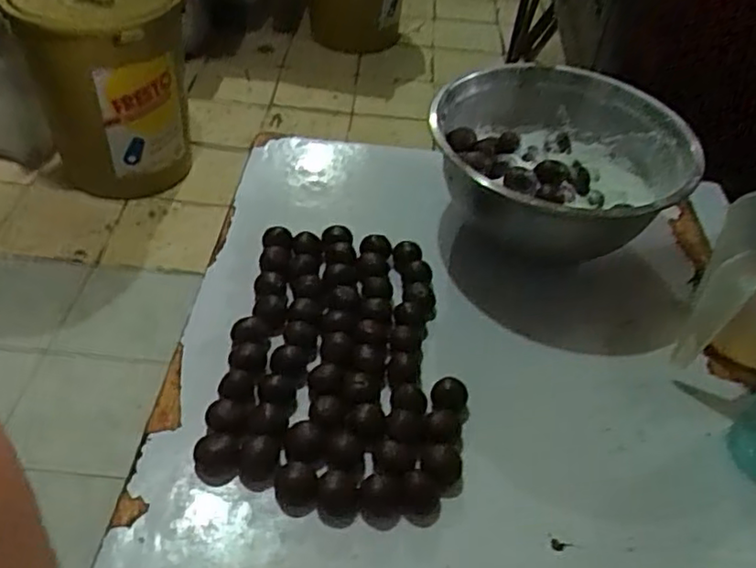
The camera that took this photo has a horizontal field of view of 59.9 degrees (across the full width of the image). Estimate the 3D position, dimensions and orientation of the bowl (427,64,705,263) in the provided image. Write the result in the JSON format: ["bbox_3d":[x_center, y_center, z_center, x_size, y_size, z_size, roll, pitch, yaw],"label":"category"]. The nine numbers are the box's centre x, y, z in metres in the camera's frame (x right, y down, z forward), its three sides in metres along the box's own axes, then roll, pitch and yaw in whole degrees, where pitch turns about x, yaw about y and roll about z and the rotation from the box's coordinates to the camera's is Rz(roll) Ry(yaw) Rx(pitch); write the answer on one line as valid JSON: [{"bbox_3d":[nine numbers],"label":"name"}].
[{"bbox_3d":[0.221,-0.145,0.798,0.279,0.115,0.262,3,45,-3],"label":"bowl"}]

